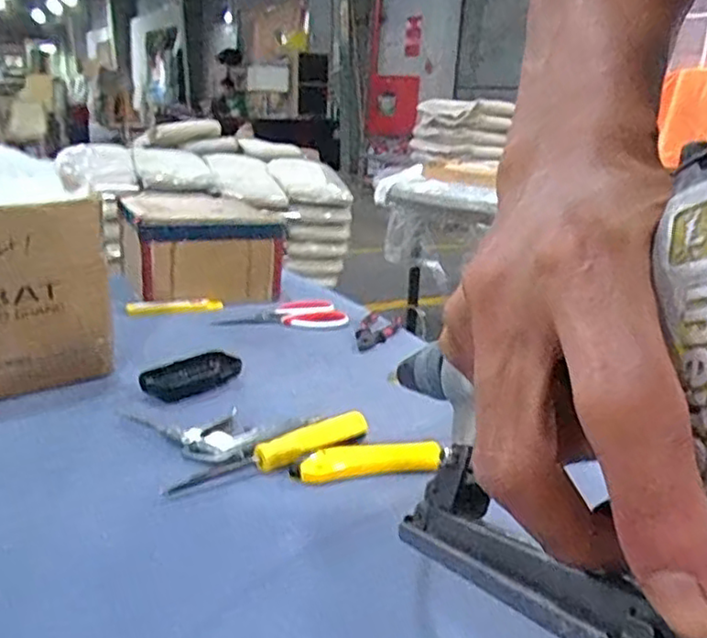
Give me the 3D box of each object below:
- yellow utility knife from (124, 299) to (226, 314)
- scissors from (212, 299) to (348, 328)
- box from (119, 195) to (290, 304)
[{"bbox_3d":[-0.259,-0.019,0.989,0.137,0.017,0.010,-5,20,-26],"label":"yellow utility knife"},{"bbox_3d":[-0.103,-0.004,0.986,0.189,0.011,0.104,-6,20,-28],"label":"scissors"},{"bbox_3d":[-0.242,-0.111,1.076,0.222,0.141,0.181,-5,20,-25],"label":"box"}]

